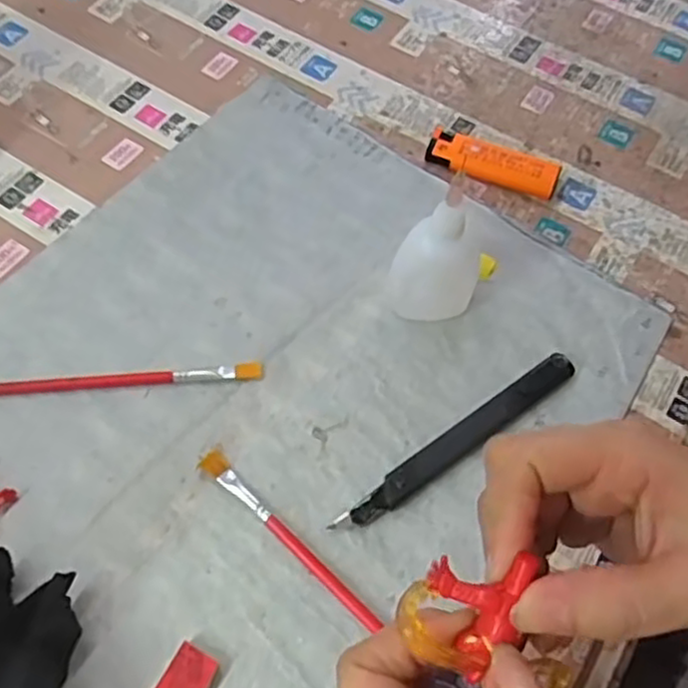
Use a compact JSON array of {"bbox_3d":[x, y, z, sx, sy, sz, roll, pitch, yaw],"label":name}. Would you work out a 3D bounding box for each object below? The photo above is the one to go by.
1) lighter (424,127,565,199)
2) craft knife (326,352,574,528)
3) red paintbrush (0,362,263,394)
[{"bbox_3d":[0.091,-0.111,0.436,0.080,0.016,0.021,20,63,8],"label":"lighter"},{"bbox_3d":[0.057,0.047,0.348,0.144,0.011,0.014,-33,68,-18],"label":"craft knife"},{"bbox_3d":[-0.119,0.018,0.361,0.153,0.005,0.009,-4,62,-4],"label":"red paintbrush"}]

